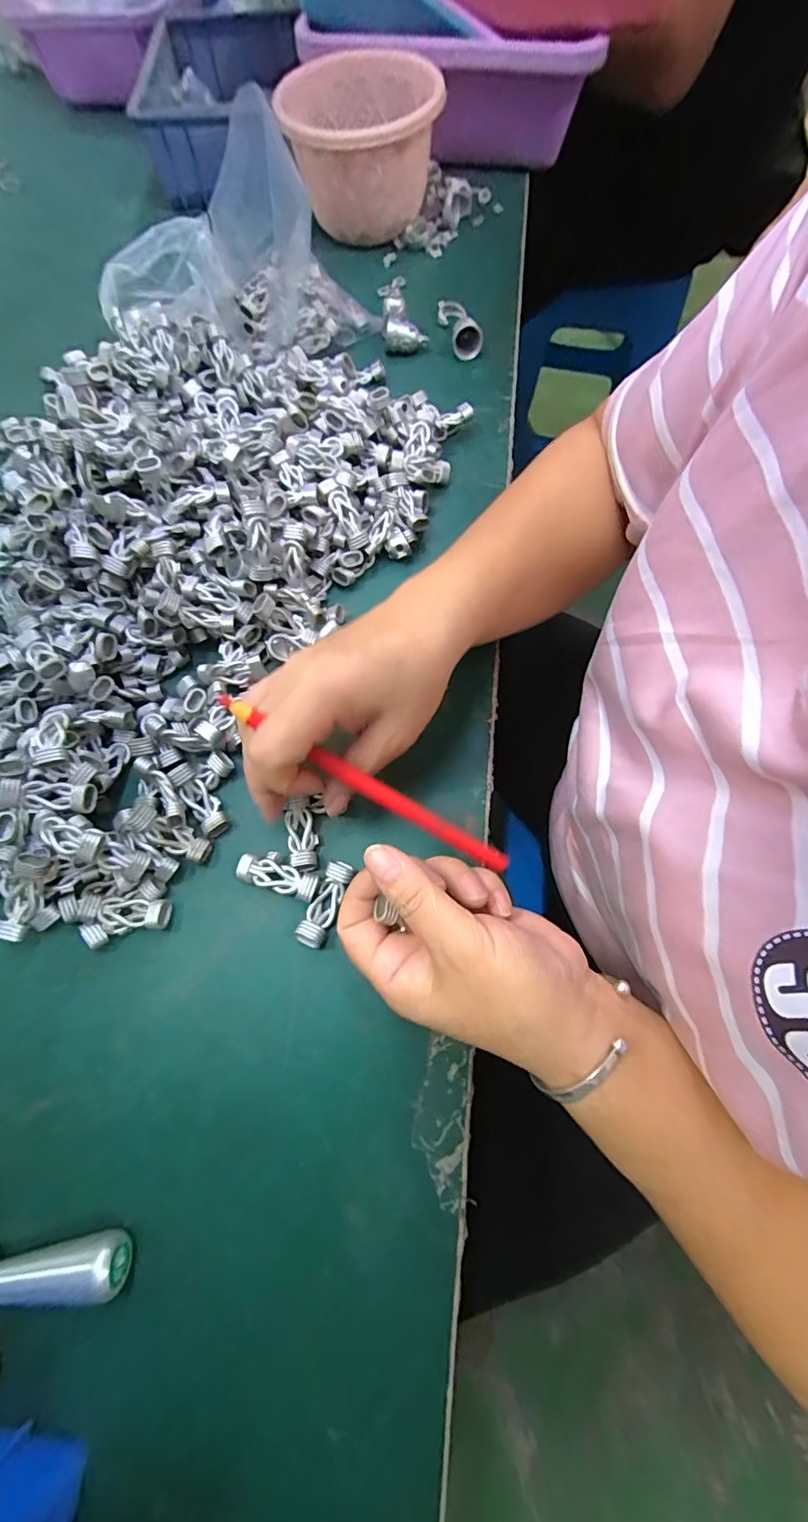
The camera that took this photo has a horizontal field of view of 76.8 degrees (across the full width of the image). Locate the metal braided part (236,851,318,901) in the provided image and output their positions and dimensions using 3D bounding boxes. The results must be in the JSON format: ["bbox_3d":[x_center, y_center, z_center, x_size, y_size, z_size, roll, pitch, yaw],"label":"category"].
[{"bbox_3d":[-0.069,0.062,0.280,0.045,0.012,0.019,13,69,7],"label":"metal braided part"}]

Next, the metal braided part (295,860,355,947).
[{"bbox_3d":[-0.042,0.076,0.276,0.014,0.011,0.045,21,71,10],"label":"metal braided part"}]

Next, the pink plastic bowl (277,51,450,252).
[{"bbox_3d":[-0.036,-0.526,0.451,0.134,0.084,0.122,7,69,4],"label":"pink plastic bowl"}]

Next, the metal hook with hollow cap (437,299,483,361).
[{"bbox_3d":[0.047,-0.373,0.438,0.024,0.026,0.061,-13,69,-4],"label":"metal hook with hollow cap"}]

